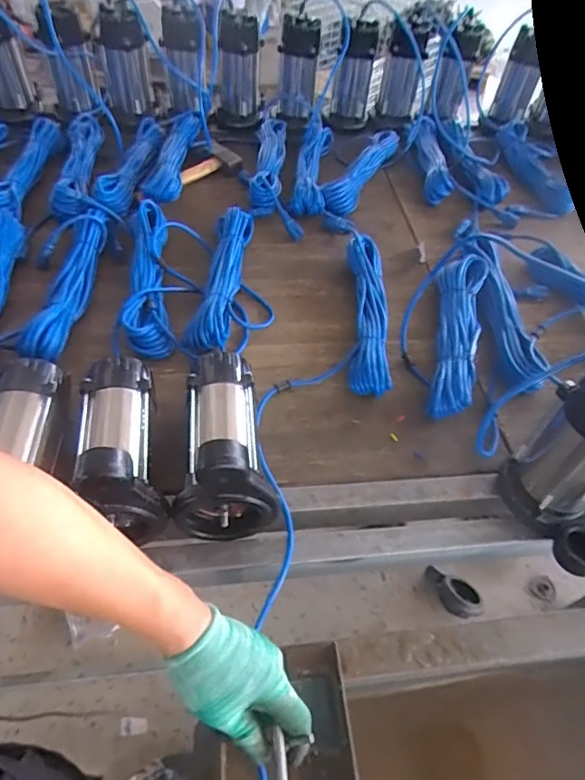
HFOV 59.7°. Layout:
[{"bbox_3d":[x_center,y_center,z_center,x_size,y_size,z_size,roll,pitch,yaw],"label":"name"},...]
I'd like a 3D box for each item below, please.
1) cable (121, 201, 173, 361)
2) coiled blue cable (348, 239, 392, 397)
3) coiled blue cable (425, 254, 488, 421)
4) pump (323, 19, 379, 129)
[{"bbox_3d":[-0.242,-0.195,0.864,0.075,0.048,0.357,-5,52,-10],"label":"cable"},{"bbox_3d":[0.125,-0.135,0.844,0.066,0.043,0.337,5,51,-2],"label":"coiled blue cable"},{"bbox_3d":[0.262,-0.099,0.828,0.079,0.049,0.340,15,51,6],"label":"coiled blue cable"},{"bbox_3d":[0.144,-0.760,1.208,0.098,0.176,0.095,7,54,2],"label":"pump"}]

